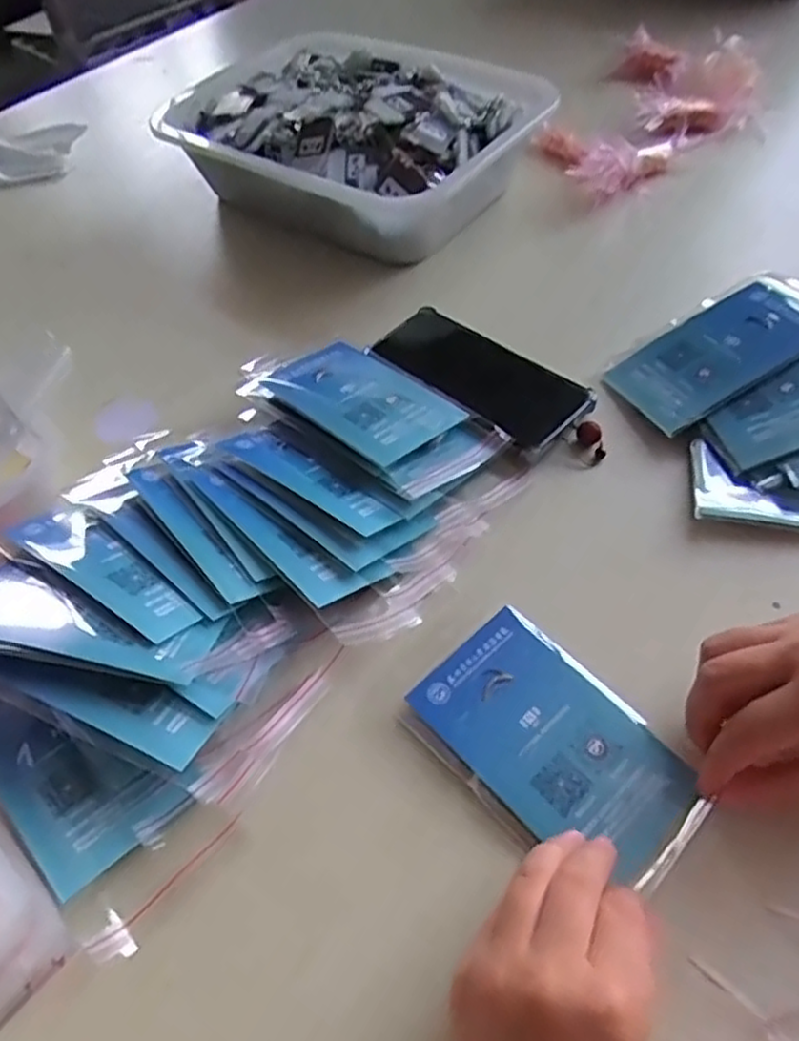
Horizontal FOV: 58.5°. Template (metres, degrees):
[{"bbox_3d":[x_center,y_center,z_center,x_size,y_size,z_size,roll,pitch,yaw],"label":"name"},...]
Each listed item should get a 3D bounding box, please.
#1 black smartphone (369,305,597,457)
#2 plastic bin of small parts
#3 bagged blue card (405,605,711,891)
[{"bbox_3d":[0.055,-0.110,0.517,0.164,0.010,0.072,36,64,28],"label":"black smartphone"},{"bbox_3d":[-0.044,-0.361,0.675,0.318,0.084,0.234,30,61,25],"label":"plastic bin of small parts"},{"bbox_3d":[0.078,0.114,0.362,0.090,0.007,0.141,-39,59,-22],"label":"bagged blue card"}]

